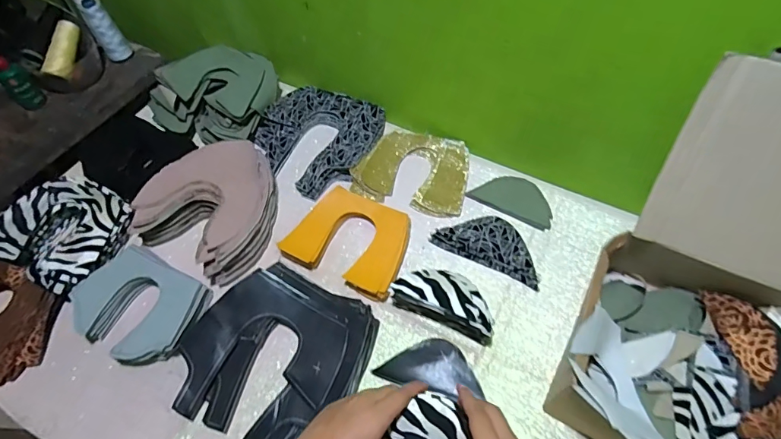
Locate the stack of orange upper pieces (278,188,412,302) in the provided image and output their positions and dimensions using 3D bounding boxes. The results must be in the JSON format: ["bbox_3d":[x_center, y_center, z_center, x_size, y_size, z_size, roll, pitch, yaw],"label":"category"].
[{"bbox_3d":[-0.053,0.026,0.596,0.155,0.035,0.117,23,60,16],"label":"stack of orange upper pieces"}]

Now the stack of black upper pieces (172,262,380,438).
[{"bbox_3d":[-0.135,0.157,0.519,0.196,0.039,0.190,22,60,16],"label":"stack of black upper pieces"}]

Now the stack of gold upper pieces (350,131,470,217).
[{"bbox_3d":[0.037,-0.081,0.664,0.160,0.022,0.134,13,58,11],"label":"stack of gold upper pieces"}]

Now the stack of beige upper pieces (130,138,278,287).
[{"bbox_3d":[-0.246,-0.023,0.626,0.174,0.054,0.180,26,61,18],"label":"stack of beige upper pieces"}]

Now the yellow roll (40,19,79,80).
[{"bbox_3d":[-0.595,-0.304,0.798,0.040,0.033,0.116,-1,74,4],"label":"yellow roll"}]

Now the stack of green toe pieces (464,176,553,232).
[{"bbox_3d":[0.177,-0.032,0.635,0.116,0.011,0.058,24,61,17],"label":"stack of green toe pieces"}]

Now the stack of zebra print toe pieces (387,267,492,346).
[{"bbox_3d":[0.067,0.098,0.533,0.123,0.059,0.051,20,60,15],"label":"stack of zebra print toe pieces"}]

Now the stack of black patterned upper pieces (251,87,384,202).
[{"bbox_3d":[-0.119,-0.129,0.703,0.184,0.028,0.182,21,60,15],"label":"stack of black patterned upper pieces"}]

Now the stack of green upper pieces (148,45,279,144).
[{"bbox_3d":[-0.276,-0.217,0.727,0.167,0.058,0.190,25,61,18],"label":"stack of green upper pieces"}]

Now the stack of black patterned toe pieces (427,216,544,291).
[{"bbox_3d":[0.138,0.030,0.599,0.147,0.012,0.071,25,61,17],"label":"stack of black patterned toe pieces"}]

